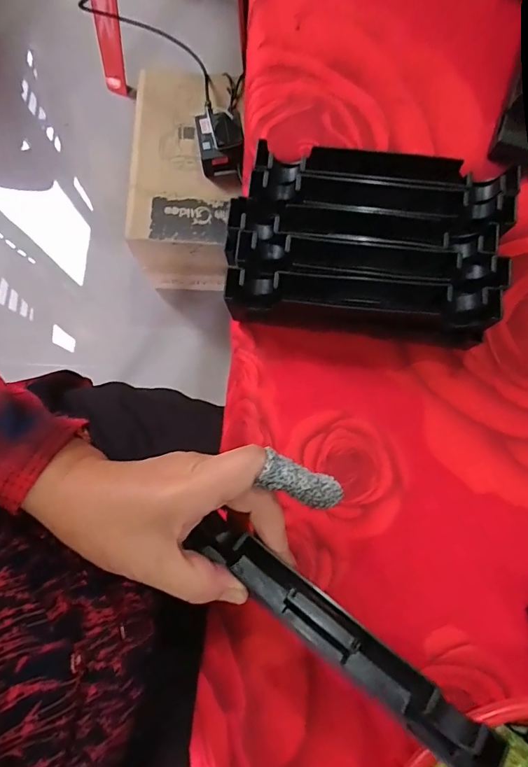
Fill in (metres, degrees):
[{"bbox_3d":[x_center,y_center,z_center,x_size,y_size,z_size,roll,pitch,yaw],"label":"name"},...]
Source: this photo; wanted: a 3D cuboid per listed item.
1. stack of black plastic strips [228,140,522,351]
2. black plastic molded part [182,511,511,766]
[{"bbox_3d":[0.079,-0.108,0.358,0.201,0.058,0.131,7,79,1],"label":"stack of black plastic strips"},{"bbox_3d":[0.037,0.139,0.253,0.184,0.029,0.027,33,80,21],"label":"black plastic molded part"}]

